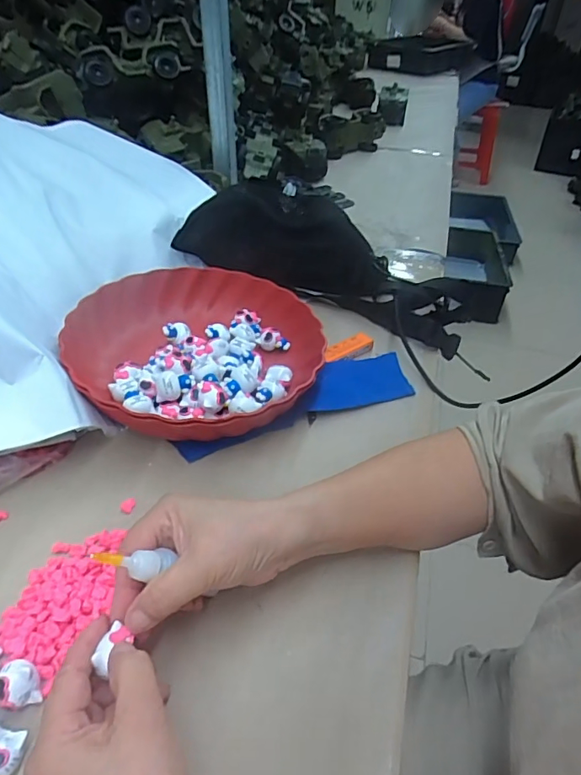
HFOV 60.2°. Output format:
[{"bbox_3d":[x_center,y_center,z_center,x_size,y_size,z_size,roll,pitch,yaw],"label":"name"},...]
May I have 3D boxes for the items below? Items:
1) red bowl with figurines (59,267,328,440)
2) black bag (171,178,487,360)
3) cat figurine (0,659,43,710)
[{"bbox_3d":[-0.093,-0.037,0.502,0.231,0.064,0.237,1,41,-1],"label":"red bowl with figurines"},{"bbox_3d":[0.049,-0.152,0.631,0.380,0.107,0.159,23,43,-1],"label":"black bag"},{"bbox_3d":[-0.157,0.171,0.287,0.025,0.021,0.019,-21,46,-24],"label":"cat figurine"}]

